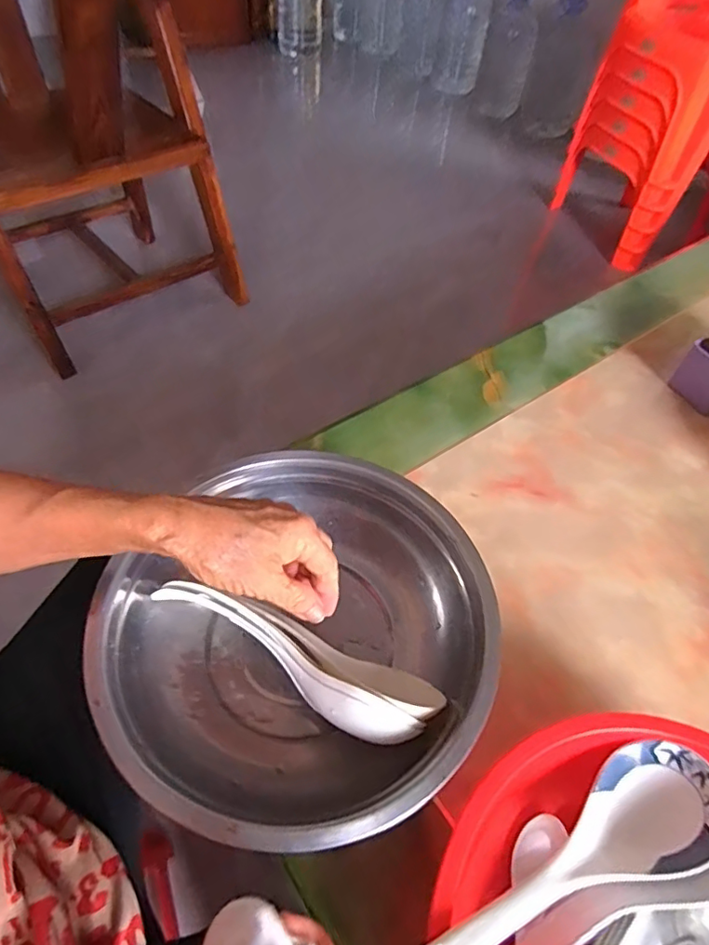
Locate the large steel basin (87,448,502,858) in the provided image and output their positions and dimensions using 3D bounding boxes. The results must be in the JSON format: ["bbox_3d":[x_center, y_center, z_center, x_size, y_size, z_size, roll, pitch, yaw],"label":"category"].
[{"bbox_3d":[-0.033,0.112,0.377,0.245,0.071,0.255,3,52,-3],"label":"large steel basin"}]

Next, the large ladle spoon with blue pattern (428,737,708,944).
[{"bbox_3d":[0.106,0.206,0.270,0.211,0.028,0.056,-16,55,-23],"label":"large ladle spoon with blue pattern"}]

